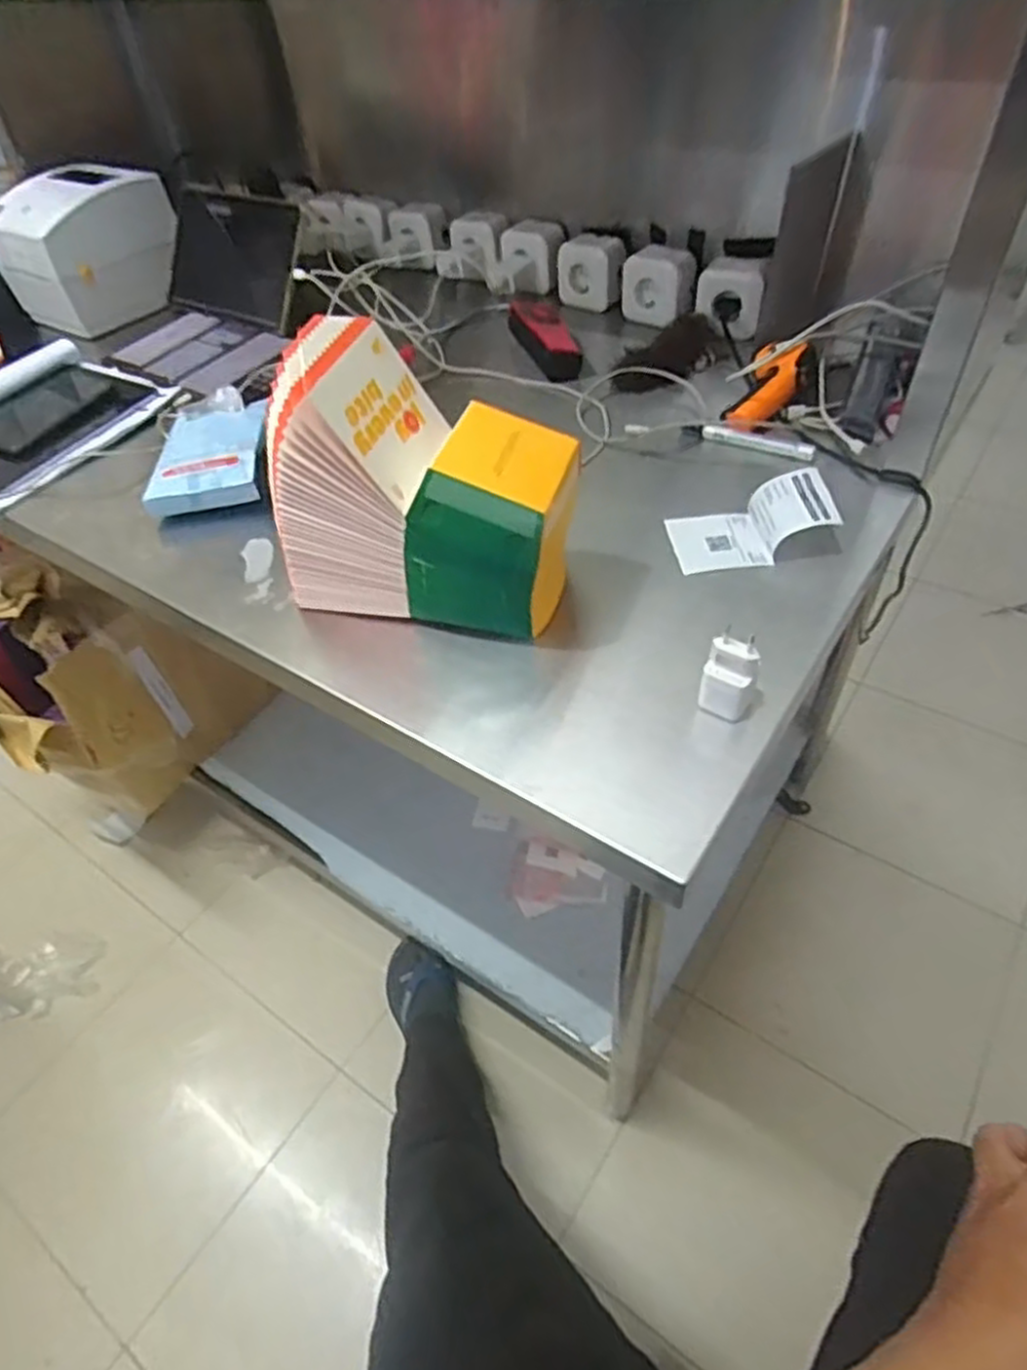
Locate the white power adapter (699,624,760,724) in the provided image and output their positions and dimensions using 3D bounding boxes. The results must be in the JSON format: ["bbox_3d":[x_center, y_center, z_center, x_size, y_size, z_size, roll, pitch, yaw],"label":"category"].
[{"bbox_3d":[0.154,-0.004,0.542,0.039,0.064,0.035,15,51,18],"label":"white power adapter"}]

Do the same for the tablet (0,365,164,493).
[{"bbox_3d":[-0.555,-0.312,0.904,0.153,0.016,0.242,19,53,18],"label":"tablet"}]

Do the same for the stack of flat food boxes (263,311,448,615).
[{"bbox_3d":[-0.123,-0.169,0.608,0.121,0.212,0.101,7,49,12],"label":"stack of flat food boxes"}]

